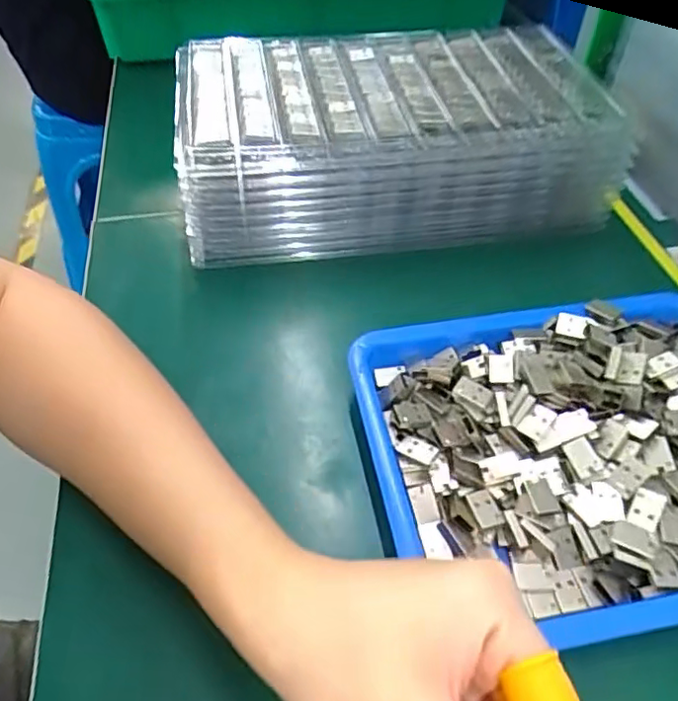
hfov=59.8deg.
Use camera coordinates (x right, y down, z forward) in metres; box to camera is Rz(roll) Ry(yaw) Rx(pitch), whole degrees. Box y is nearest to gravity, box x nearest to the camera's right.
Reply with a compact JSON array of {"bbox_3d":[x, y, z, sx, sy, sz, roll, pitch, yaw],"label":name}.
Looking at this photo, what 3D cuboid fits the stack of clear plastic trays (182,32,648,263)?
[{"bbox_3d":[0.038,-0.163,0.434,0.295,0.088,0.177,-3,49,-3],"label":"stack of clear plastic trays"}]

